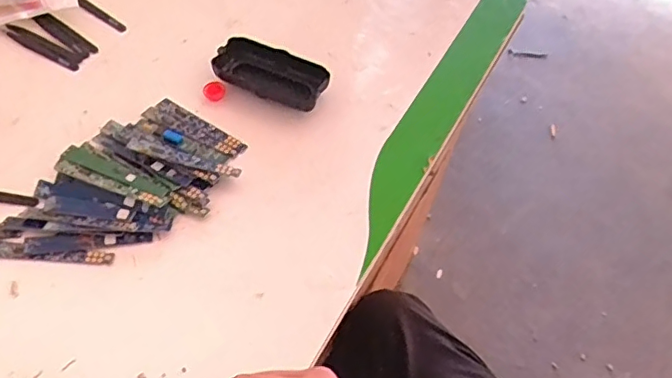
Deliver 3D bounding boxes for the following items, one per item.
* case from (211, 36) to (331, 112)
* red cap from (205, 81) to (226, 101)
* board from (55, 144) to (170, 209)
[{"bbox_3d":[-0.062,-0.114,0.560,0.107,0.027,0.052,22,60,9],"label":"case"},{"bbox_3d":[-0.118,-0.095,0.558,0.020,0.006,0.022,2,59,-3],"label":"red cap"},{"bbox_3d":[-0.191,-0.010,0.491,0.102,0.004,0.027,21,49,7],"label":"board"}]

